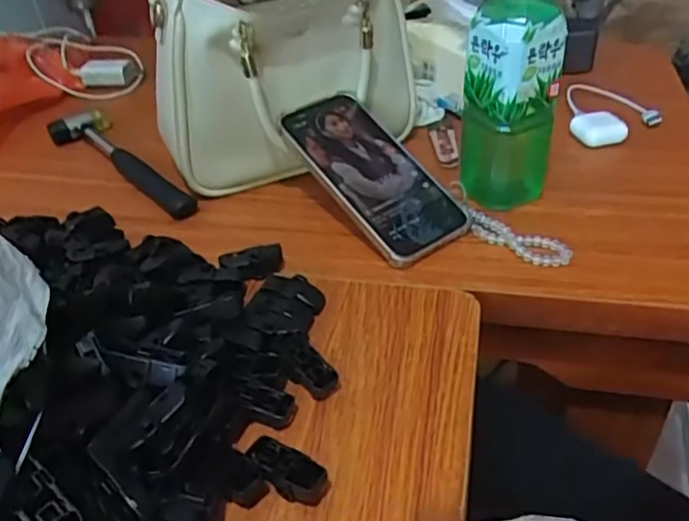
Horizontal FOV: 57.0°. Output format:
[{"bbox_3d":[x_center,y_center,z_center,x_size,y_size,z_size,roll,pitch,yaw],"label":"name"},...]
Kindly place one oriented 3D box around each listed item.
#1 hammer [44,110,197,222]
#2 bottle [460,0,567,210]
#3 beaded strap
[{"bbox_3d":[-0.218,-0.098,0.621,0.057,0.023,0.249,-29,45,-30],"label":"hammer"},{"bbox_3d":[0.133,-0.139,0.498,0.073,0.196,0.070,7,39,12],"label":"bottle"},{"bbox_3d":[0.133,-0.018,0.490,0.084,0.009,0.029,19,43,25],"label":"beaded strap"}]

